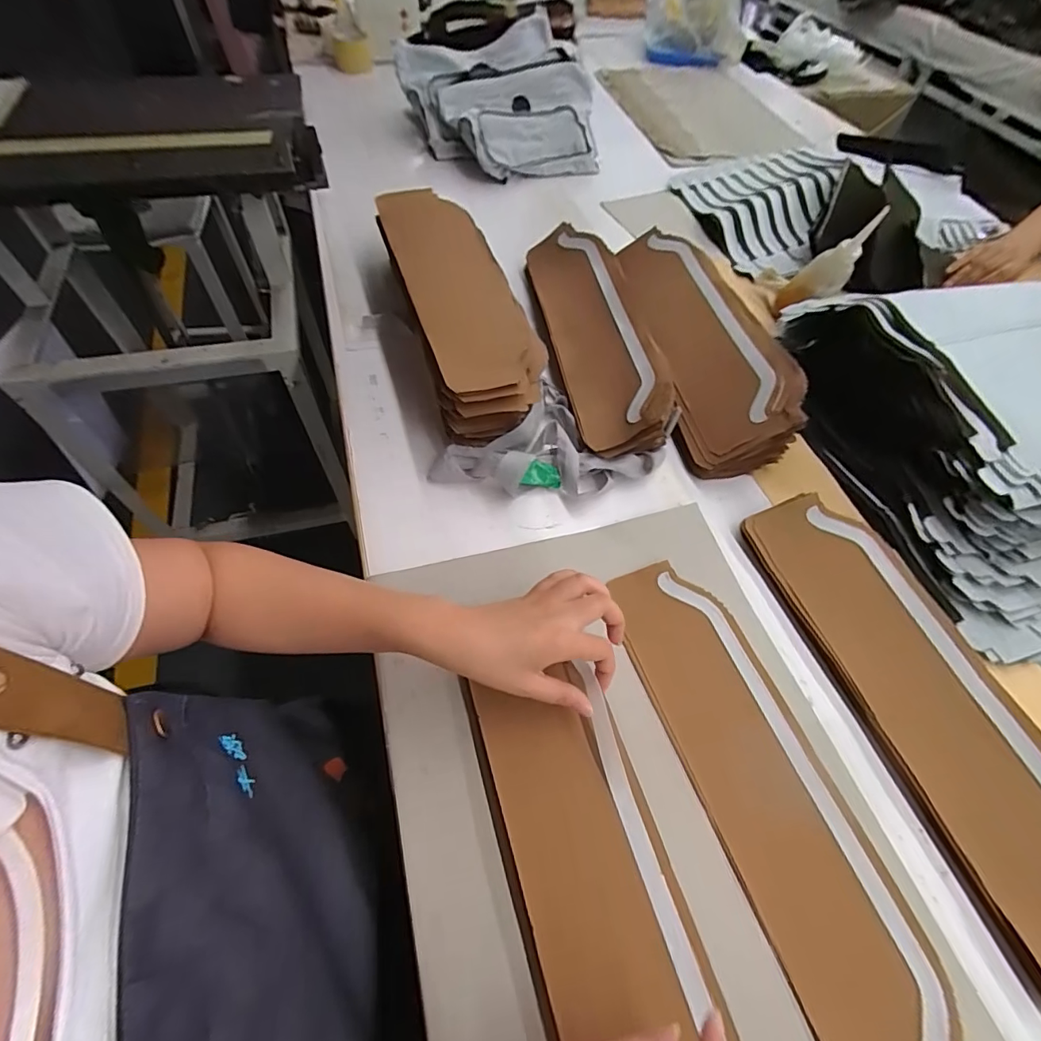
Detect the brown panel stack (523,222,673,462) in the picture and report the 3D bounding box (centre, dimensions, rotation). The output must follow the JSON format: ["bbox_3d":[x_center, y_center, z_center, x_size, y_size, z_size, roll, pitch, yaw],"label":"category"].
[{"bbox_3d":[0.096,-0.256,0.648,0.117,0.030,0.408,-20,58,13],"label":"brown panel stack"}]

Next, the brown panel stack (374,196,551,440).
[{"bbox_3d":[-0.080,-0.274,0.636,0.132,0.097,0.410,-15,60,-12],"label":"brown panel stack"}]

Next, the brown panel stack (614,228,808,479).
[{"bbox_3d":[0.230,-0.248,0.647,0.147,0.076,0.415,-5,58,-6],"label":"brown panel stack"}]

